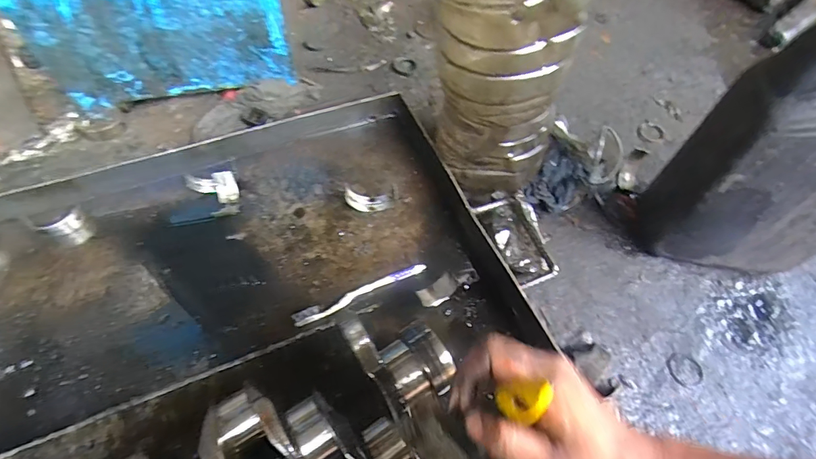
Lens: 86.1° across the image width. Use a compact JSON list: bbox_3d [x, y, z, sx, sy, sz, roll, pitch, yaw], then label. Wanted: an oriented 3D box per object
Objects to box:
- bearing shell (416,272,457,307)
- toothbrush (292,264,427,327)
[{"bbox_3d":[0.039,0.080,0.562,0.051,0.017,0.027,-25,63,-17],"label":"bearing shell"},{"bbox_3d":[-0.059,0.083,0.560,0.178,0.015,0.018,-21,62,-16],"label":"toothbrush"}]

